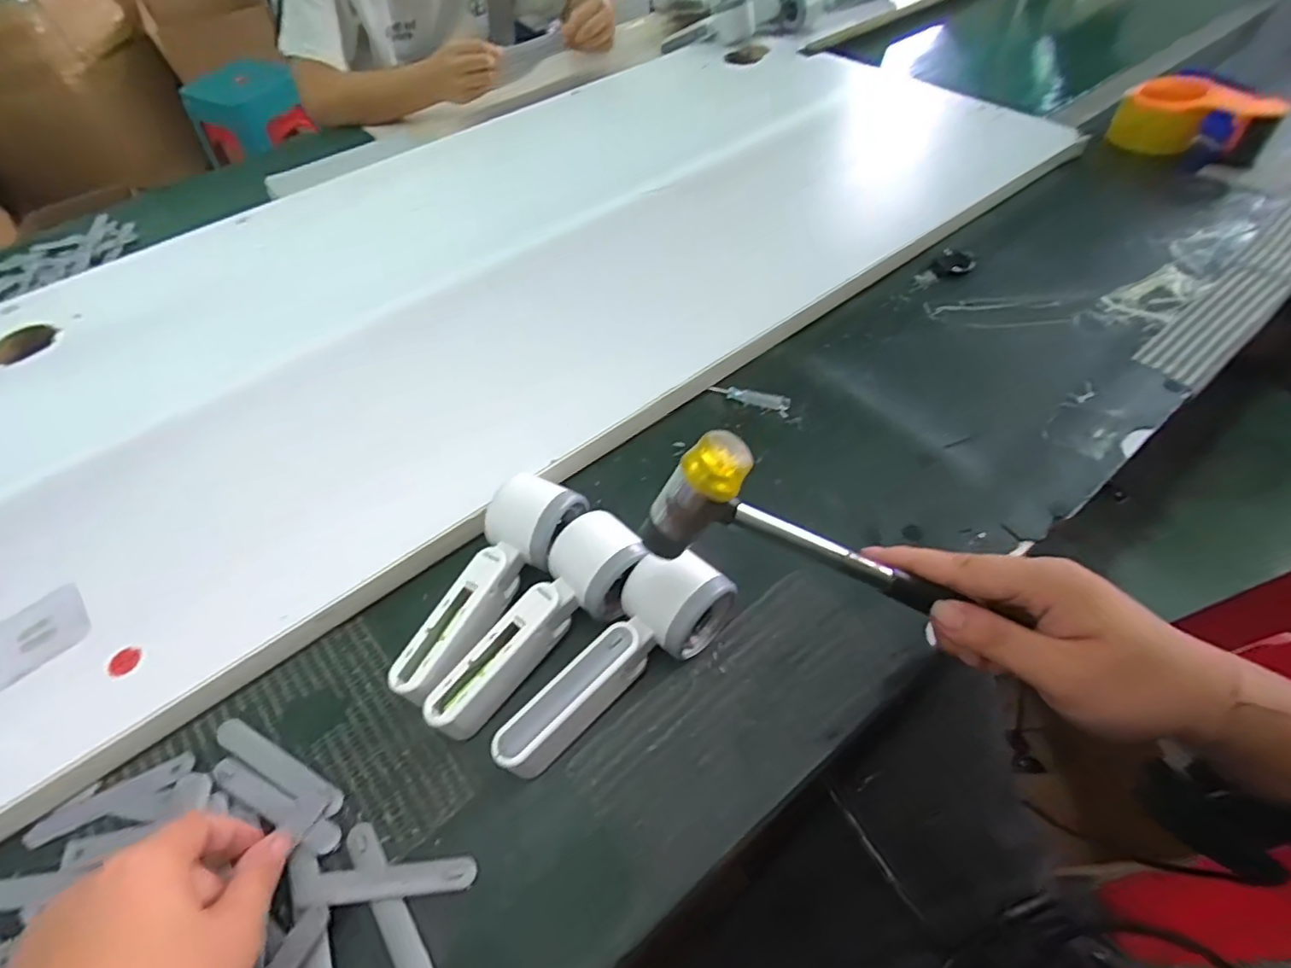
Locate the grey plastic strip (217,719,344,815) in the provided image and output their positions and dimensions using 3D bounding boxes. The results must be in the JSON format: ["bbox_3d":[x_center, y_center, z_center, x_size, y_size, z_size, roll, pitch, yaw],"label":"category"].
[{"bbox_3d":[-0.225,0.174,0.370,0.097,0.004,0.015,24,49,15],"label":"grey plastic strip"}]

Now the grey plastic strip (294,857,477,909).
[{"bbox_3d":[-0.142,0.219,0.330,0.096,0.006,0.016,-6,54,-1],"label":"grey plastic strip"}]

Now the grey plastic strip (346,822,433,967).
[{"bbox_3d":[-0.138,0.229,0.325,0.016,0.004,0.096,-33,59,-19],"label":"grey plastic strip"}]

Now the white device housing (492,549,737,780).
[{"bbox_3d":[-0.017,0.108,0.371,0.171,0.051,0.057,-38,61,-22],"label":"white device housing"}]

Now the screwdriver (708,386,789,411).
[{"bbox_3d":[0.093,-0.078,0.538,0.071,0.008,0.013,12,56,12],"label":"screwdriver"}]

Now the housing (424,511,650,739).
[{"bbox_3d":[-0.068,0.091,0.393,0.058,0.054,0.167,36,63,25],"label":"housing"}]

